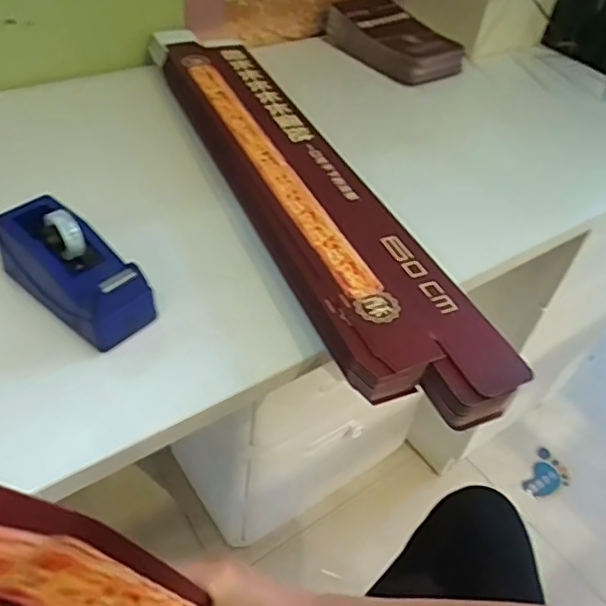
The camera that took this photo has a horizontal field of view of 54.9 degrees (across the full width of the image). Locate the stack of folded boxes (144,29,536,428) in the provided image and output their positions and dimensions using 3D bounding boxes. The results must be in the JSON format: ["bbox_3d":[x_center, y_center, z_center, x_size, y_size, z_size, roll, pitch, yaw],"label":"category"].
[{"bbox_3d":[-0.019,-0.146,0.667,0.132,0.056,0.689,-16,49,-22],"label":"stack of folded boxes"}]

